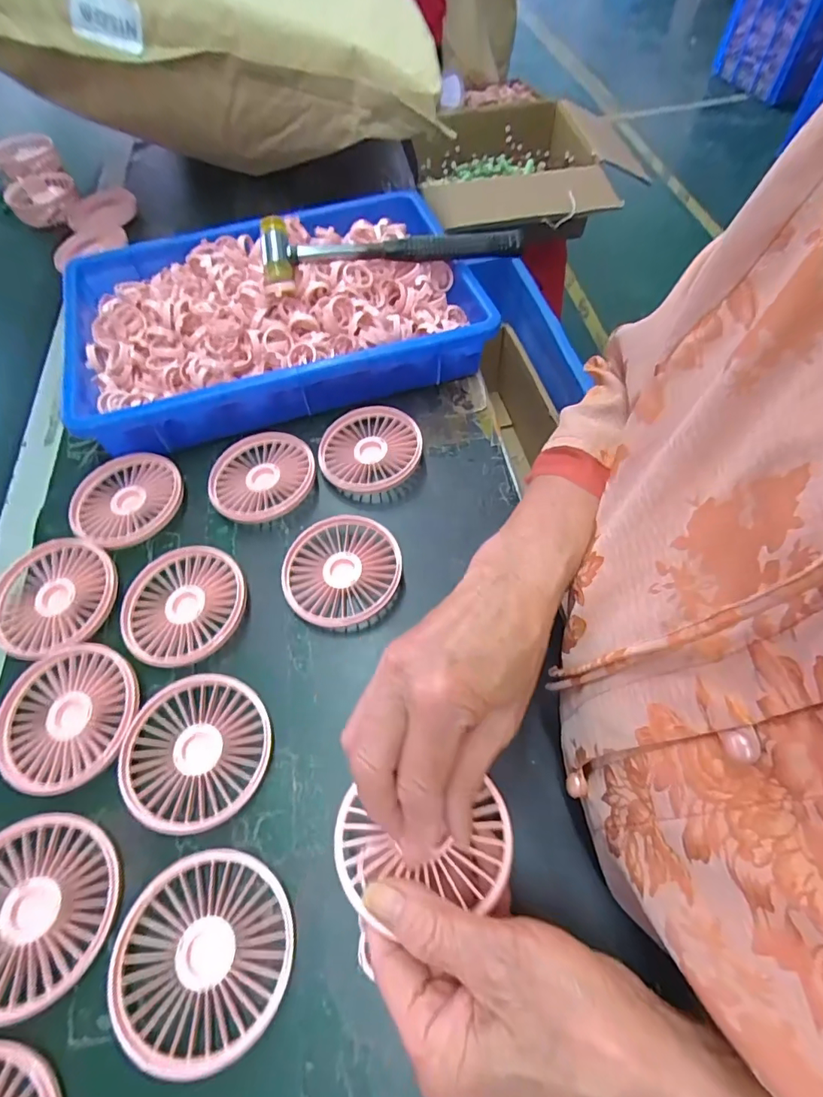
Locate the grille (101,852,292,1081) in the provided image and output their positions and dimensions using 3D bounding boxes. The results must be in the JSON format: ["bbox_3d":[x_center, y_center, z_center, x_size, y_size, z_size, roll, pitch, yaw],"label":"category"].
[{"bbox_3d":[-0.108,0.212,0.258,0.088,0.014,0.086,0,61,-1],"label":"grille"}]

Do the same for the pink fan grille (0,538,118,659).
[{"bbox_3d":[-0.263,0.034,0.362,0.083,0.010,0.087,6,61,2],"label":"pink fan grille"}]

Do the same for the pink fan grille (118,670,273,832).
[{"bbox_3d":[-0.134,0.126,0.309,0.087,0.011,0.086,-11,61,-7],"label":"pink fan grille"}]

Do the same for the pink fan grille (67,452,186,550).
[{"bbox_3d":[-0.235,-0.040,0.406,0.083,0.014,0.089,0,61,-1],"label":"pink fan grille"}]

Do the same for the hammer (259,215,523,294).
[{"bbox_3d":[-0.015,-0.278,0.452,0.240,0.044,0.061,-13,60,-4],"label":"hammer"}]

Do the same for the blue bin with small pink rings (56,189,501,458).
[{"bbox_3d":[-0.132,-0.229,0.476,0.374,0.074,0.245,-14,62,-9],"label":"blue bin with small pink rings"}]

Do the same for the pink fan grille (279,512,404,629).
[{"bbox_3d":[-0.052,0.017,0.370,0.087,0.018,0.084,0,61,-1],"label":"pink fan grille"}]

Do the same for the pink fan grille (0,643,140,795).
[{"bbox_3d":[-0.225,0.107,0.319,0.089,0.012,0.087,-4,61,-3],"label":"pink fan grille"}]

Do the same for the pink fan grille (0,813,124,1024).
[{"bbox_3d":[-0.209,0.196,0.266,0.088,0.008,0.085,0,61,-1],"label":"pink fan grille"}]

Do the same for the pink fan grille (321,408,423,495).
[{"bbox_3d":[-0.036,-0.084,0.425,0.084,0.017,0.087,9,61,4],"label":"pink fan grille"}]

